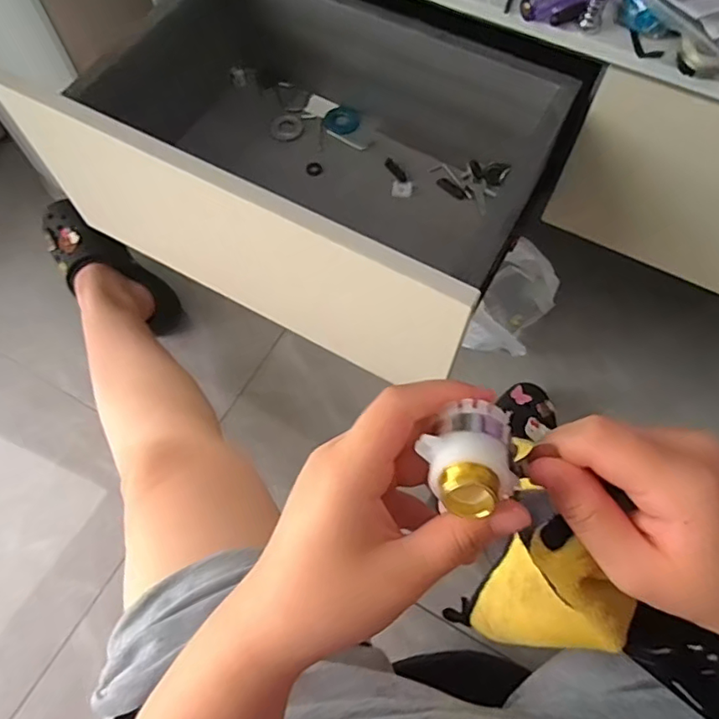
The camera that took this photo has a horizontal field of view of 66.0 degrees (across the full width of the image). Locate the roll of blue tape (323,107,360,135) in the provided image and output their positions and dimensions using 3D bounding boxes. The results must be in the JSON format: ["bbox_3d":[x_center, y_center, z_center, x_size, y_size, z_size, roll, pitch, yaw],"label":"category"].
[{"bbox_3d":[-0.024,-0.313,0.726,0.045,0.005,0.046,0,65,0],"label":"roll of blue tape"}]

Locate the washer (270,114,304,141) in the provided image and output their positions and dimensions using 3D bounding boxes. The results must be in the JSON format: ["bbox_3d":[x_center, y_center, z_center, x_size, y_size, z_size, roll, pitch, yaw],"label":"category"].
[{"bbox_3d":[-0.095,-0.304,0.722,0.043,0.004,0.045,-9,65,-4],"label":"washer"}]

